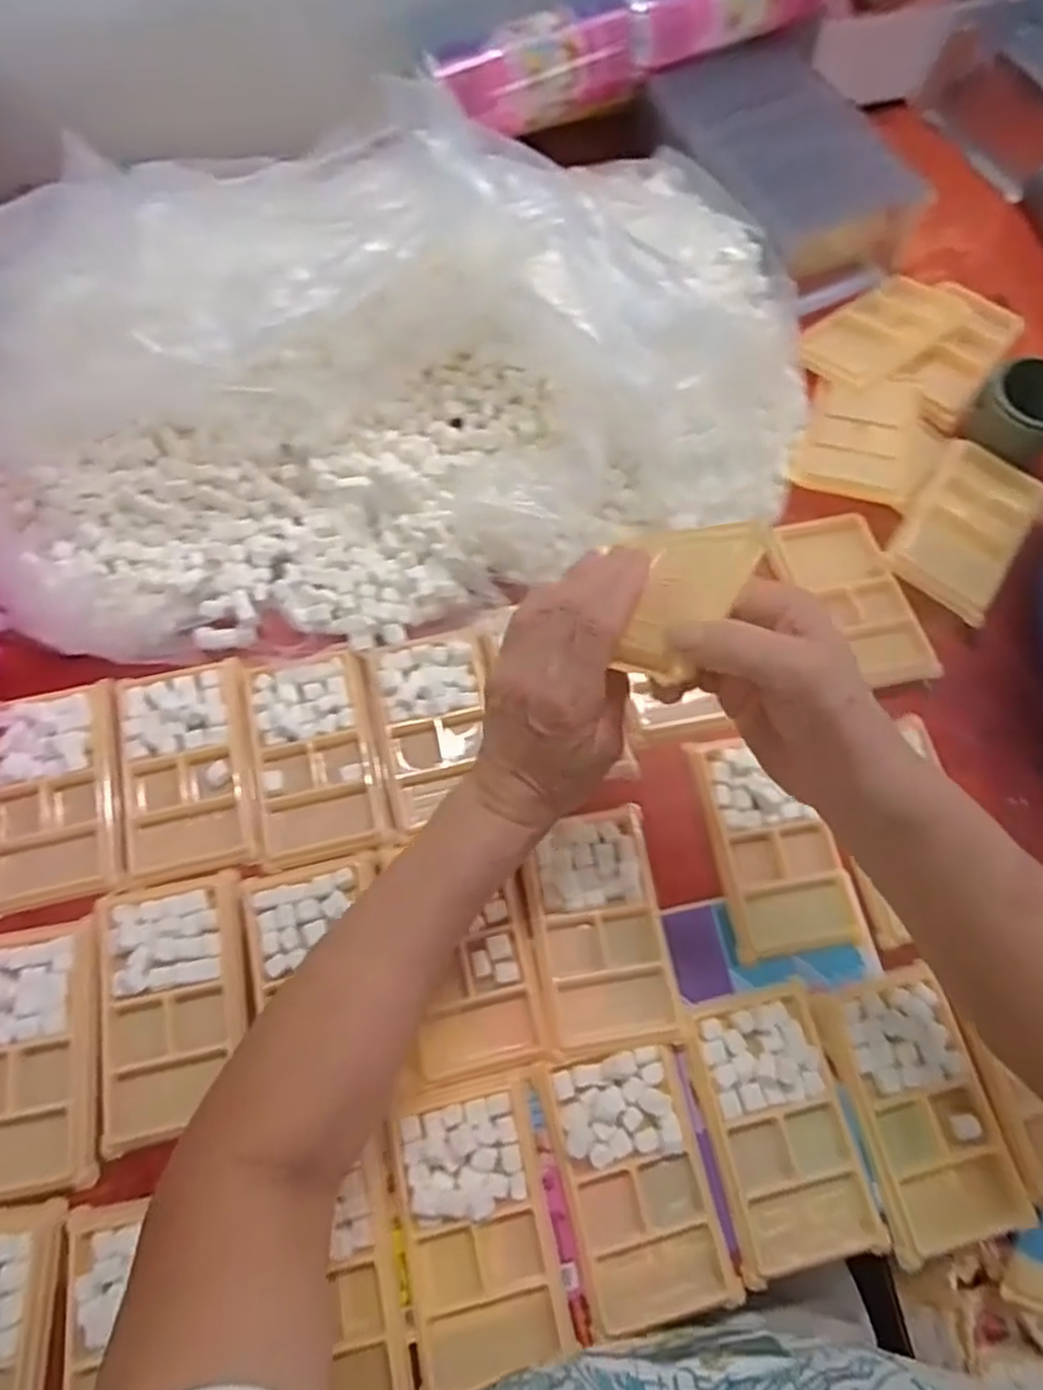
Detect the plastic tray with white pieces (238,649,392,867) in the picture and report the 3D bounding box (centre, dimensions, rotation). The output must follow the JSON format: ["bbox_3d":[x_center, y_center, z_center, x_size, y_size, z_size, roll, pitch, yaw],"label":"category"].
[{"bbox_3d":[-0.133,0.040,0.495,0.078,0.027,0.129,-12,70,-6],"label":"plastic tray with white pieces"}]

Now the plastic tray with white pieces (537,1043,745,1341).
[{"bbox_3d":[0.063,0.261,0.411,0.077,0.016,0.128,-12,70,-6],"label":"plastic tray with white pieces"}]

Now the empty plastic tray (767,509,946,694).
[{"bbox_3d":[0.231,-0.067,0.533,0.072,0.010,0.133,-14,70,-7],"label":"empty plastic tray"}]

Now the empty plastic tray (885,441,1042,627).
[{"bbox_3d":[0.323,-0.123,0.551,0.080,0.014,0.136,33,72,10],"label":"empty plastic tray"}]

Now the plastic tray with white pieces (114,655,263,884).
[{"bbox_3d":[-0.213,0.045,0.488,0.082,0.023,0.135,-12,70,-6],"label":"plastic tray with white pieces"}]

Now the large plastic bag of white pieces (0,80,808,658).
[{"bbox_3d":[-0.075,-0.221,0.505,0.596,0.156,0.308,-13,70,-7],"label":"large plastic bag of white pieces"}]

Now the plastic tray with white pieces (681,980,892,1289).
[{"bbox_3d":[0.144,0.239,0.422,0.077,0.022,0.139,-11,70,-6],"label":"plastic tray with white pieces"}]

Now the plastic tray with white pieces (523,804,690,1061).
[{"bbox_3d":[0.046,0.137,0.452,0.077,0.013,0.134,-7,70,-4],"label":"plastic tray with white pieces"}]

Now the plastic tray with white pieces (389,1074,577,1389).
[{"bbox_3d":[-0.023,0.277,0.397,0.076,0.017,0.129,-12,70,-6],"label":"plastic tray with white pieces"}]

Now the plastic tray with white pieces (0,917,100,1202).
[{"bbox_3d":[-0.276,0.200,0.424,0.079,0.013,0.137,-8,70,-5],"label":"plastic tray with white pieces"}]

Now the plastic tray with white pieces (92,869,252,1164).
[{"bbox_3d":[-0.200,0.176,0.438,0.080,0.017,0.136,-12,70,-6],"label":"plastic tray with white pieces"}]

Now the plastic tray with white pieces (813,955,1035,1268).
[{"bbox_3d":[0.224,0.231,0.428,0.078,0.014,0.134,-12,70,-6],"label":"plastic tray with white pieces"}]

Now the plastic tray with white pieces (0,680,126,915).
[{"bbox_3d":[-0.292,0.062,0.480,0.080,0.023,0.132,-12,70,-6],"label":"plastic tray with white pieces"}]

